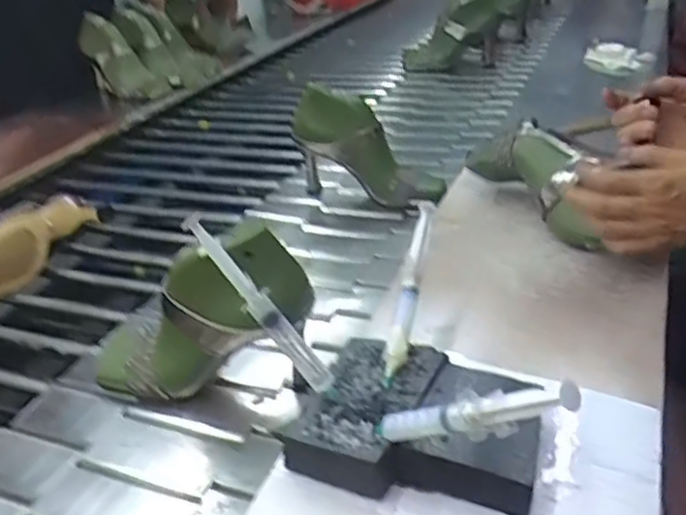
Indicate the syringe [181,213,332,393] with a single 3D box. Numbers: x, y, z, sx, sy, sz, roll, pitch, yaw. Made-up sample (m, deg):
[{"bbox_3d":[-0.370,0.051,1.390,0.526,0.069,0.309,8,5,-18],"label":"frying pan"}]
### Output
[{"bbox_3d":[-0.059,0.032,0.498,0.153,0.017,0.015,50,46,2],"label":"syringe"}]

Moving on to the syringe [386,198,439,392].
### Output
[{"bbox_3d":[0.054,0.019,0.567,0.019,0.019,0.178,3,50,16],"label":"syringe"}]

